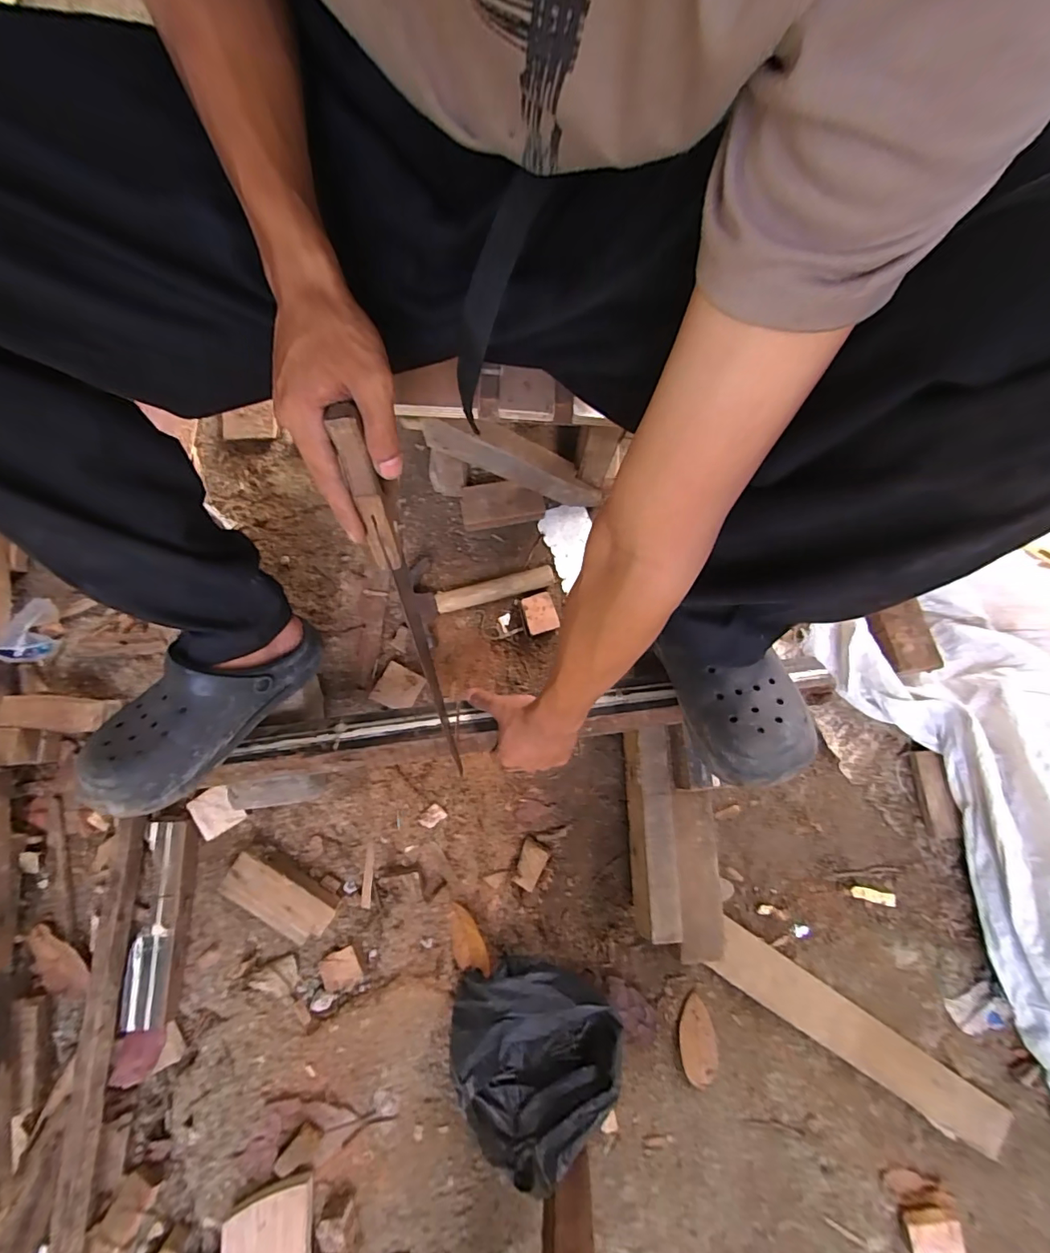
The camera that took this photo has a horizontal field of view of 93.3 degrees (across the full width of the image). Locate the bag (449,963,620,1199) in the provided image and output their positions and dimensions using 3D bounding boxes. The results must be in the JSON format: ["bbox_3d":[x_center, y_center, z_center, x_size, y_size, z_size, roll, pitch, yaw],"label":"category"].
[{"bbox_3d":[0.004,0.499,0.588,0.202,0.092,0.188,-37,82,-4],"label":"bag"}]

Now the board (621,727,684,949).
[{"bbox_3d":[0.155,0.245,0.610,0.052,0.059,0.238,0,81,1],"label":"board"}]

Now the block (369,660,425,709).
[{"bbox_3d":[-0.177,0.085,0.686,0.057,0.013,0.058,29,83,6],"label":"block"}]

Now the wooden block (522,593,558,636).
[{"bbox_3d":[0.021,-0.018,0.713,0.045,0.023,0.056,-15,81,-1],"label":"wooden block"}]

